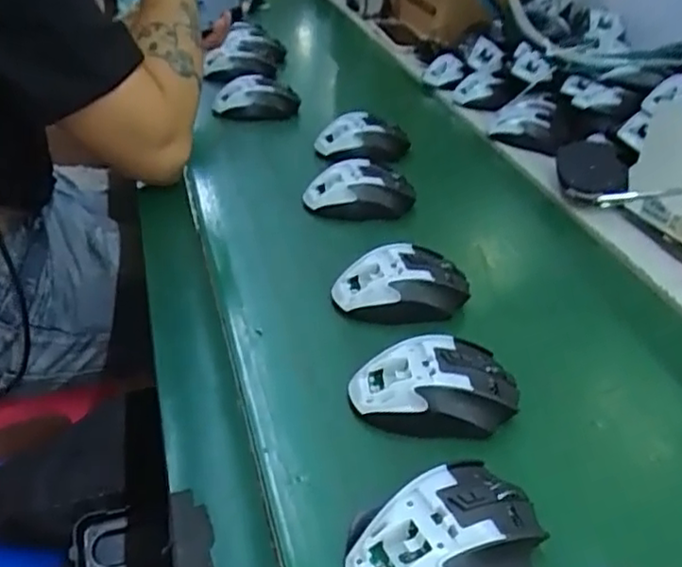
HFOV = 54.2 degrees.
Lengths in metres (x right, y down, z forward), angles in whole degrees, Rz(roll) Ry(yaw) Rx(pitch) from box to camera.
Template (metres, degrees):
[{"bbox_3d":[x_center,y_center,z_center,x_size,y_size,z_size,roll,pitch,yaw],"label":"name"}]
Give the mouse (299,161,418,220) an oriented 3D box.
[{"bbox_3d":[0.018,-0.096,0.687,0.110,0.046,0.057,-2,28,-6],"label":"mouse"}]

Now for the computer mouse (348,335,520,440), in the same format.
[{"bbox_3d":[0.065,0.071,0.457,0.109,0.043,0.059,-5,28,-13],"label":"computer mouse"}]

